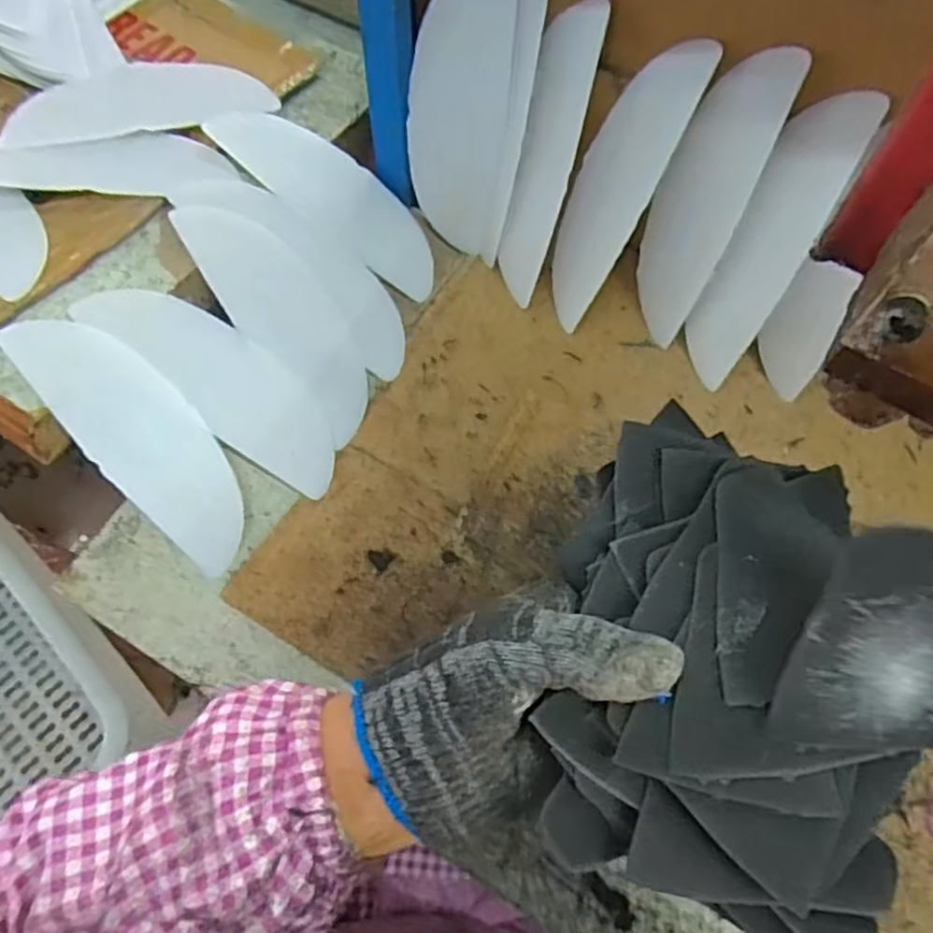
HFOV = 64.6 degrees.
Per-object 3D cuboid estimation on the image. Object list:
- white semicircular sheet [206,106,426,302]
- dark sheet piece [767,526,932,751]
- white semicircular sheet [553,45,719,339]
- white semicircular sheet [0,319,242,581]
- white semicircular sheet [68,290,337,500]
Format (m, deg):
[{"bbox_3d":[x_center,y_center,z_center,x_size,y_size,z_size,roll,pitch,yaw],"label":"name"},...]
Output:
[{"bbox_3d":[-0.097,-0.205,0.555,0.192,0.006,0.064,39,69,-4],"label":"white semicircular sheet"},{"bbox_3d":[0.122,0.054,0.208,0.050,0.073,0.004,17,22,11],"label":"dark sheet piece"},{"bbox_3d":[0.098,-0.189,0.497,0.006,0.189,0.064,-8,45,-39],"label":"white semicircular sheet"},{"bbox_3d":[-0.207,-0.021,0.472,0.064,0.008,0.193,-41,94,-18],"label":"white semicircular sheet"},{"bbox_3d":[-0.161,-0.059,0.493,0.192,0.010,0.063,40,69,-4],"label":"white semicircular sheet"}]

